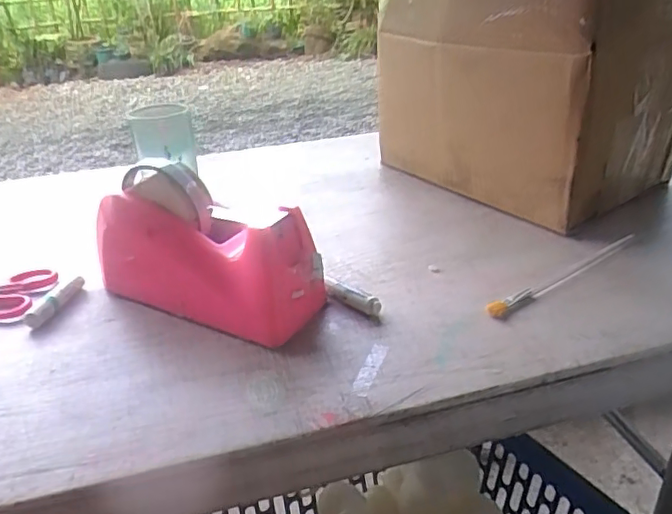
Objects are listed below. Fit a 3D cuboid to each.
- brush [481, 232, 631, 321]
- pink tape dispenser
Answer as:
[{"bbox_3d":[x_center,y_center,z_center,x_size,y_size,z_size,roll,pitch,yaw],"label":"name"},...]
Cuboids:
[{"bbox_3d":[0.204,0.014,0.503,0.200,0.004,0.016,-20,33,-28],"label":"brush"},{"bbox_3d":[-0.109,-0.006,0.463,0.189,0.109,0.061,11,32,24],"label":"pink tape dispenser"}]

